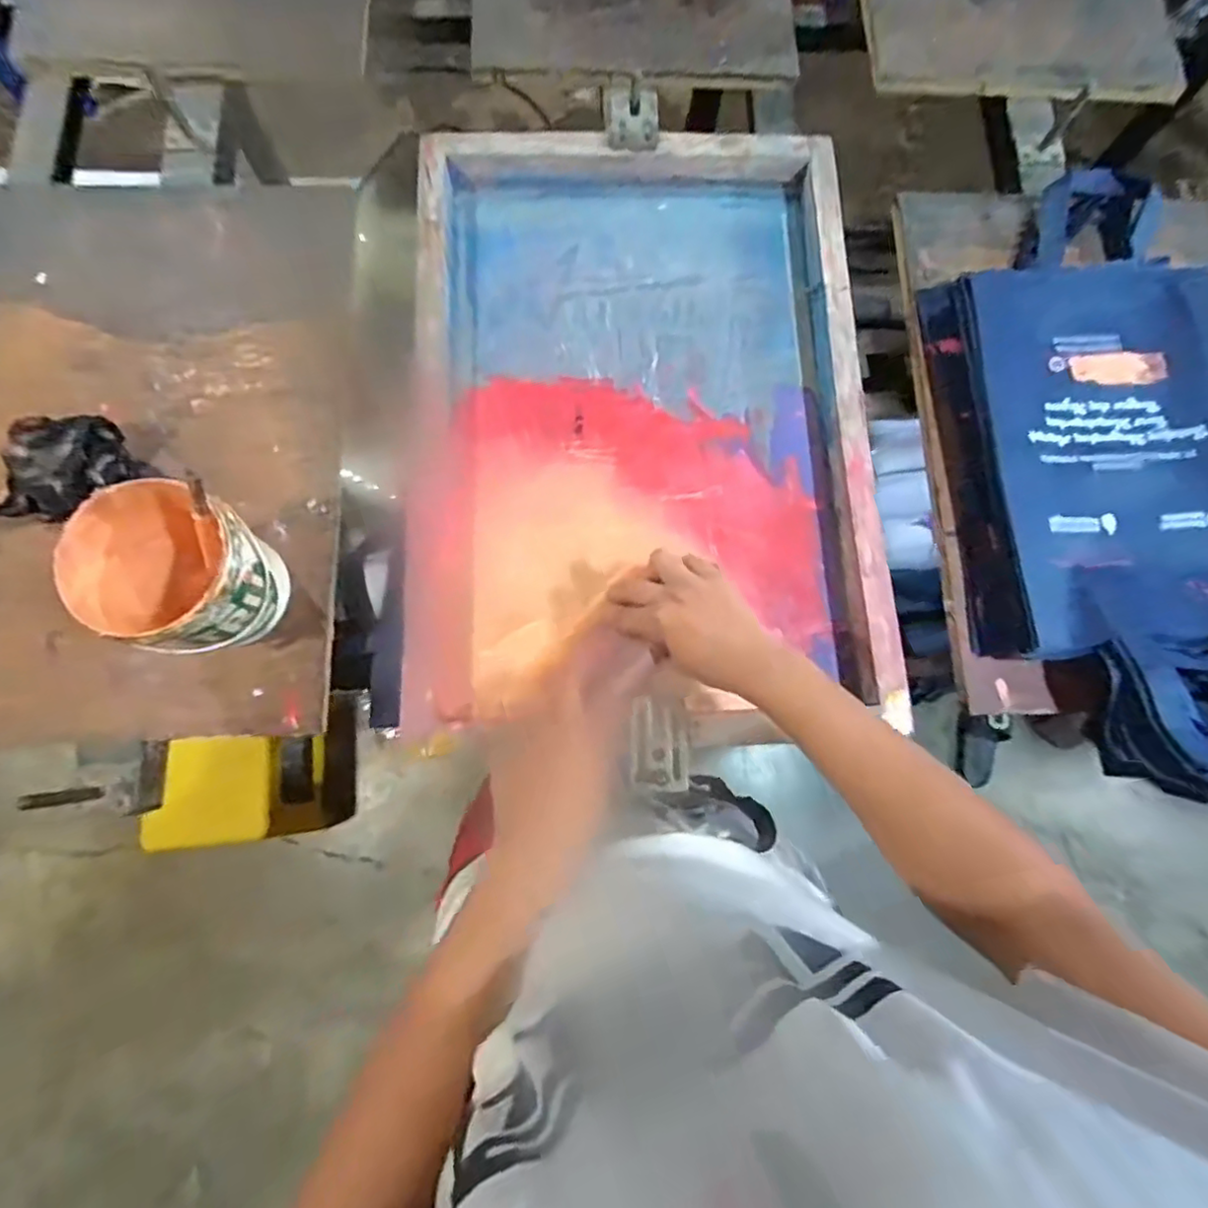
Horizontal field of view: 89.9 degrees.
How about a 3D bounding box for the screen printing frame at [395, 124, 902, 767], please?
[{"bbox_3d":[0.040,-0.195,0.622,0.458,0.058,0.644,-3,76,0],"label":"screen printing frame"}]

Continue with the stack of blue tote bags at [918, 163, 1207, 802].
[{"bbox_3d":[0.520,-0.130,0.591,0.355,0.085,0.604,-3,78,-5],"label":"stack of blue tote bags"}]

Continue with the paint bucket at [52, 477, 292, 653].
[{"bbox_3d":[-0.350,-0.021,0.516,0.125,0.125,0.118,1,77,-4],"label":"paint bucket"}]

